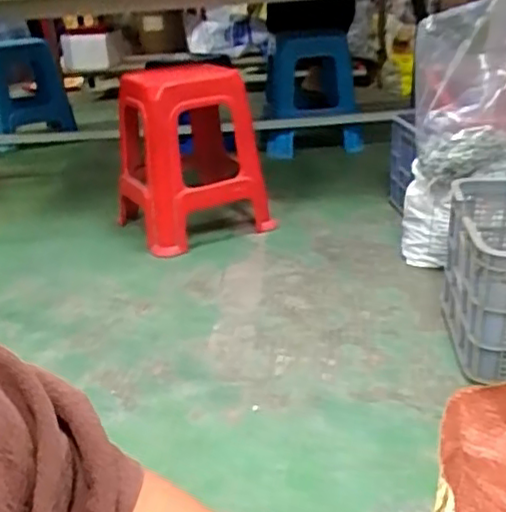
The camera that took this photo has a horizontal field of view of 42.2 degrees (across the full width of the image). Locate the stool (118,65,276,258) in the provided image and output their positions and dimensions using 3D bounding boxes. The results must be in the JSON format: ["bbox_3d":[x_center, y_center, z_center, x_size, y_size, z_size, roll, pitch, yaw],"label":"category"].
[{"bbox_3d":[-0.175,-0.283,1.833,0.337,0.469,0.379,-16,28,-24],"label":"stool"}]

